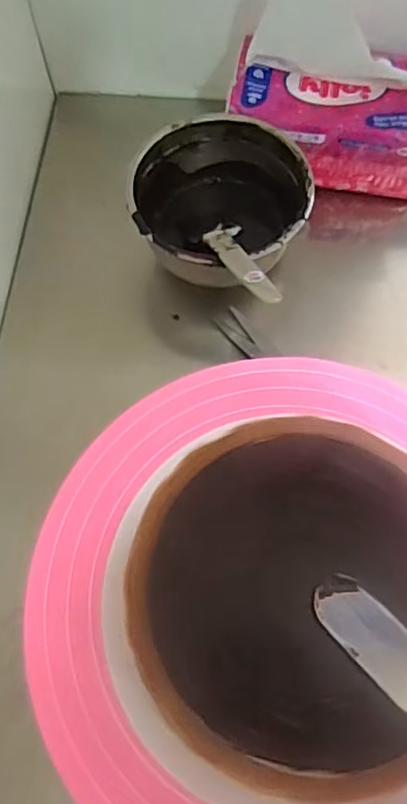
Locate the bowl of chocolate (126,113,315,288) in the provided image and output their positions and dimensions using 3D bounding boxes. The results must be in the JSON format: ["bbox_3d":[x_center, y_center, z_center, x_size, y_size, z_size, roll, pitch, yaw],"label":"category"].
[{"bbox_3d":[0.015,-0.162,0.564,0.146,0.108,0.152,0,67,1],"label":"bowl of chocolate"}]

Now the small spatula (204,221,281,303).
[{"bbox_3d":[0.029,-0.108,0.469,0.030,0.007,0.177,-12,30,-4],"label":"small spatula"}]

